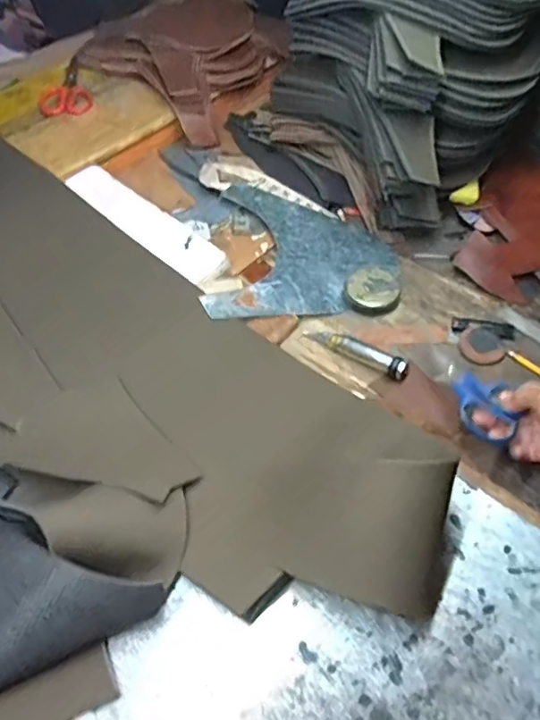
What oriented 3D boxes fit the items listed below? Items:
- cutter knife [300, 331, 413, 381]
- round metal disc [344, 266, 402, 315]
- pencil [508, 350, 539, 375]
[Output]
[{"bbox_3d":[0.112,-0.013,0.742,0.148,0.017,0.026,25,57,32],"label":"cutter knife"},{"bbox_3d":[0.145,-0.098,0.798,0.076,0.032,0.068,12,55,8],"label":"round metal disc"},{"bbox_3d":[0.330,0.006,0.722,0.058,0.006,0.009,37,62,23],"label":"pencil"}]

